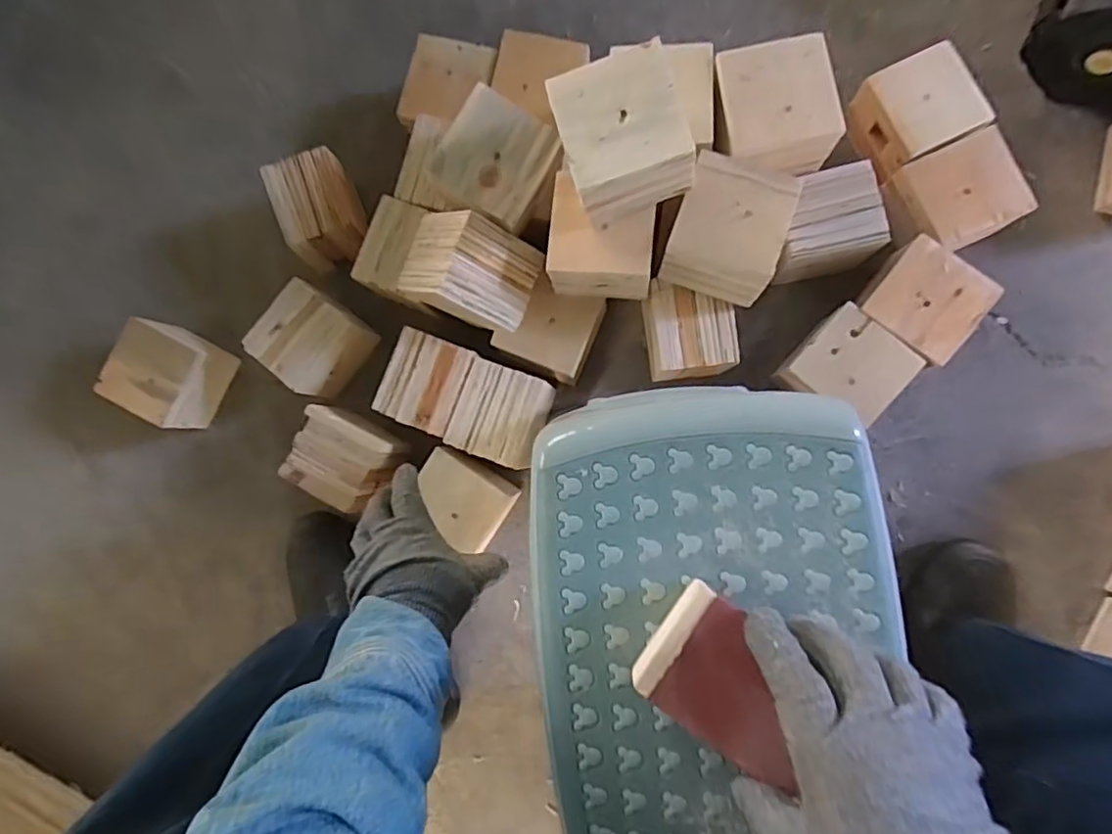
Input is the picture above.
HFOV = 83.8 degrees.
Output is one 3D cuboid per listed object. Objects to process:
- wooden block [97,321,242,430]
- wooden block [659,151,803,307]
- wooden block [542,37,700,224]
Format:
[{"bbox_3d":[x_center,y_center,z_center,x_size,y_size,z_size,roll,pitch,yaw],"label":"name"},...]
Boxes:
[{"bbox_3d":[-0.446,-0.048,0.725,0.103,0.094,0.102,30,90,9],"label":"wooden block"},{"bbox_3d":[0.157,-0.168,0.559,0.093,0.072,0.106,18,89,7],"label":"wooden block"},{"bbox_3d":[0.054,-0.221,0.501,0.099,0.081,0.098,-17,85,5],"label":"wooden block"}]

